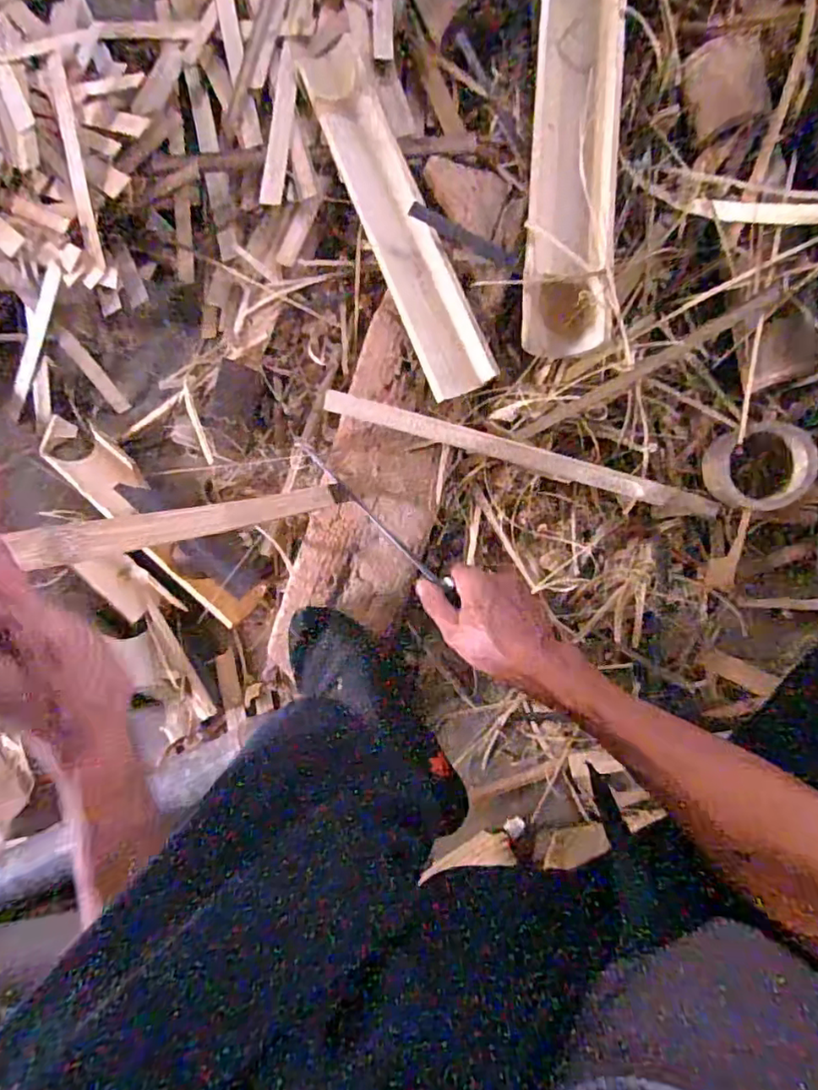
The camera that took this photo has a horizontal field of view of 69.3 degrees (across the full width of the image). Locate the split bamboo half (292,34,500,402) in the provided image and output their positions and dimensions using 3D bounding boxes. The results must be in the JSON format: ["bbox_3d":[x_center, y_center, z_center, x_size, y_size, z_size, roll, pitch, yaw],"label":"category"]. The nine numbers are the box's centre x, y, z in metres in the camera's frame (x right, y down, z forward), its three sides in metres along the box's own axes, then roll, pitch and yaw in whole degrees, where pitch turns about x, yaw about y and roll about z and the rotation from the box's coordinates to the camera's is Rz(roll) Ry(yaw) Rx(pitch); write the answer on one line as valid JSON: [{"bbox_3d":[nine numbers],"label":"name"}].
[{"bbox_3d":[-0.016,-0.325,0.575,0.067,0.026,0.385,-22,87,8],"label":"split bamboo half"}]

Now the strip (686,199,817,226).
[{"bbox_3d":[0.302,-0.275,0.490,0.146,0.013,0.018,34,96,43],"label":"strip"}]

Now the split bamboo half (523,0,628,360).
[{"bbox_3d":[0.151,-0.361,0.536,0.078,0.036,0.378,3,91,9],"label":"split bamboo half"}]

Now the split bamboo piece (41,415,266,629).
[{"bbox_3d":[-0.293,-0.033,0.664,0.308,0.049,0.059,41,96,6],"label":"split bamboo piece"}]

